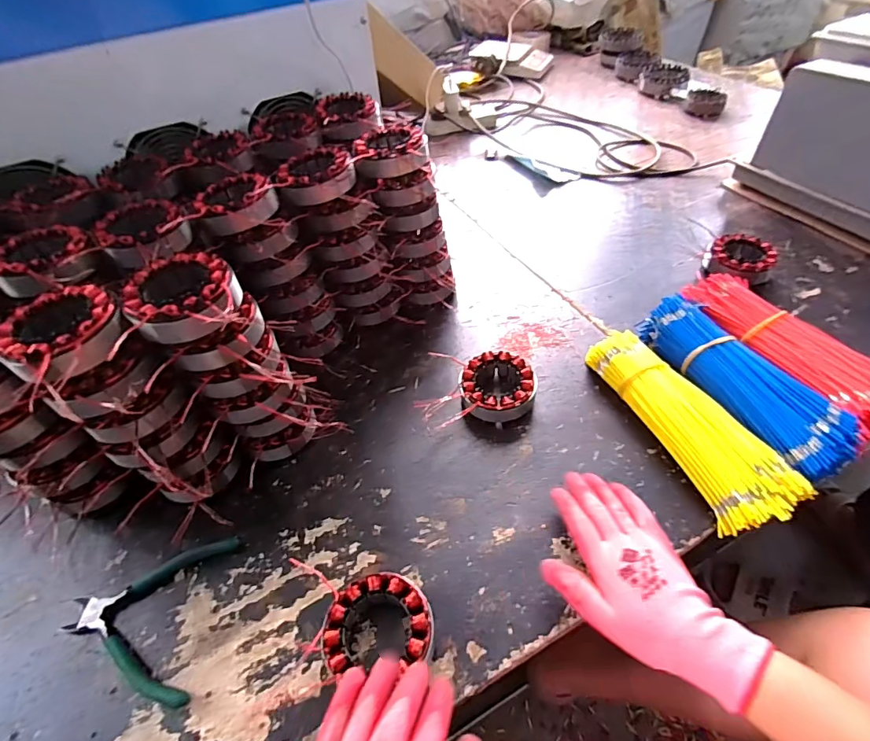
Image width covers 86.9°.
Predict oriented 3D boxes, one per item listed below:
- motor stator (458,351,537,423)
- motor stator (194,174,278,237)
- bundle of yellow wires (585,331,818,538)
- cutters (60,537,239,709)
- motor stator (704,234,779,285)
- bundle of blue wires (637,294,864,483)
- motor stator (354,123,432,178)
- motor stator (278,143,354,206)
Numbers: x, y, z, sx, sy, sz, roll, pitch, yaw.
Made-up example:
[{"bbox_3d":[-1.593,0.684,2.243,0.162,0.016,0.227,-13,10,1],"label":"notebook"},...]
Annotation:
[{"bbox_3d":[0.074,0.019,0.547,0.086,0.038,0.081,-2,48,3],"label":"motor stator"},{"bbox_3d":[-0.218,-0.181,0.497,0.081,0.034,0.081,-38,56,-26],"label":"motor stator"},{"bbox_3d":[0.267,0.051,0.492,0.089,0.050,0.244,-16,49,-10],"label":"bundle of yellow wires"},{"bbox_3d":[-0.262,0.217,0.415,0.127,0.011,0.135,-1,48,3],"label":"cutters"},{"bbox_3d":[0.437,-0.158,0.667,0.093,0.036,0.097,9,50,13],"label":"motor stator"},{"bbox_3d":[0.335,0.013,0.513,0.086,0.054,0.237,-21,50,-13],"label":"bundle of blue wires"},{"bbox_3d":[-0.051,-0.262,0.559,0.086,0.044,0.086,-4,48,2],"label":"motor stator"},{"bbox_3d":[-0.136,-0.226,0.530,0.084,0.032,0.084,-12,49,-6],"label":"motor stator"}]

